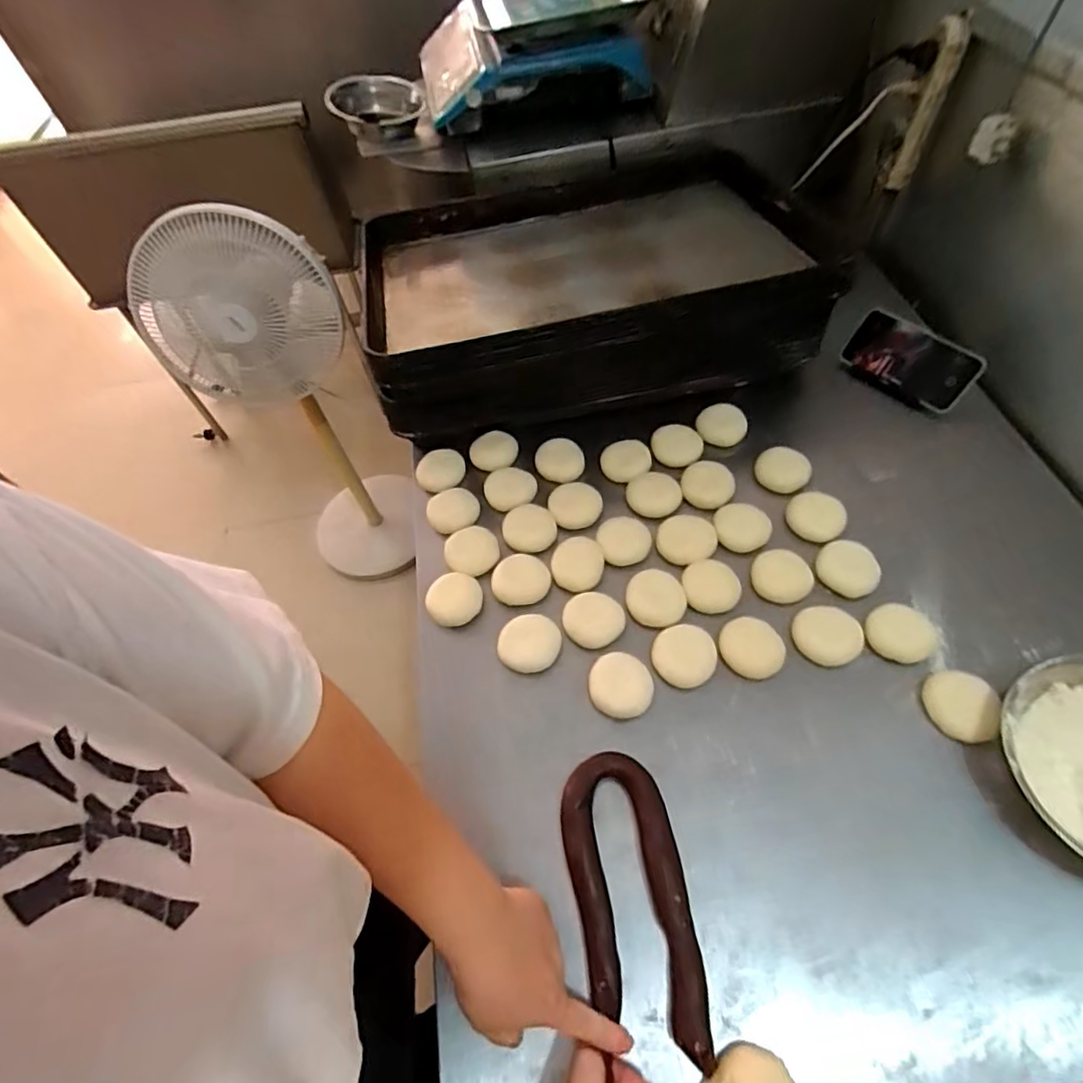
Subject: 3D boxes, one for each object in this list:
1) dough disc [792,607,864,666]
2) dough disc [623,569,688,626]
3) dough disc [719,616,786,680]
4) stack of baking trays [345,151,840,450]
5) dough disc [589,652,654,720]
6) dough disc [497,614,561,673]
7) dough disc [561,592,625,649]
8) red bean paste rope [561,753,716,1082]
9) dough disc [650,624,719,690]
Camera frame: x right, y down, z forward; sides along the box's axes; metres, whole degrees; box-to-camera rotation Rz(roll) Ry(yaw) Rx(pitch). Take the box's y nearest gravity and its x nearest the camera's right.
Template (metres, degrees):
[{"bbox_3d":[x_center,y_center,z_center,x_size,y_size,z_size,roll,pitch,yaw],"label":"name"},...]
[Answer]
[{"bbox_3d":[0.298,0.098,0.602,0.068,0.010,0.061,-14,57,-4],"label":"dough disc"},{"bbox_3d":[0.128,0.060,0.638,0.063,0.015,0.068,-3,57,4],"label":"dough disc"},{"bbox_3d":[0.218,0.109,0.597,0.063,0.018,0.056,36,67,25],"label":"dough disc"},{"bbox_3d":[0.071,-0.382,0.839,0.619,0.169,0.417,-12,56,-2],"label":"stack of baking trays"},{"bbox_3d":[0.081,0.146,0.590,0.062,0.007,0.065,-3,57,4],"label":"dough disc"},{"bbox_3d":[-0.013,0.108,0.623,0.065,0.010,0.060,-2,57,3],"label":"dough disc"},{"bbox_3d":[0.057,0.085,0.632,0.066,0.006,0.061,-3,57,4],"label":"dough disc"},{"bbox_3d":[0.075,0.297,0.486,0.092,0.016,0.223,-9,57,-2],"label":"red bean paste rope"},{"bbox_3d":[0.150,0.119,0.604,0.064,0.011,0.064,-3,57,4],"label":"dough disc"}]

